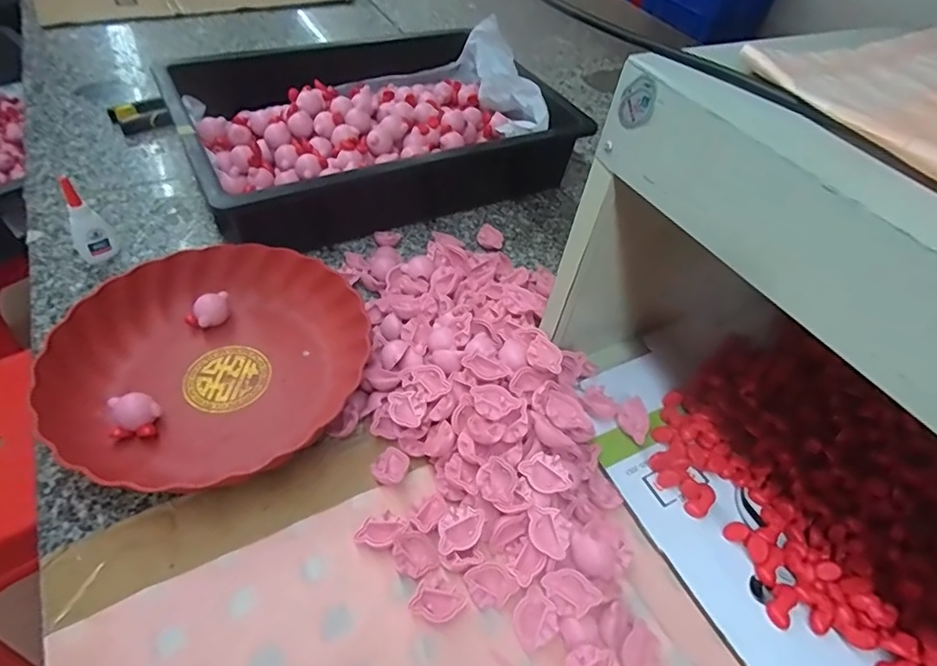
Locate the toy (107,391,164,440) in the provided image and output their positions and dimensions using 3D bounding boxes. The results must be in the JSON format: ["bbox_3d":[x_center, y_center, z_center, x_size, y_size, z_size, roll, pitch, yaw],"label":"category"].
[{"bbox_3d":[-0.258,0.066,0.418,0.031,0.032,0.027,1,47,-1],"label":"toy"}]

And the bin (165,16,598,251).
[{"bbox_3d":[-0.118,-0.255,0.676,0.424,0.115,0.307,-24,52,-22],"label":"bin"}]

